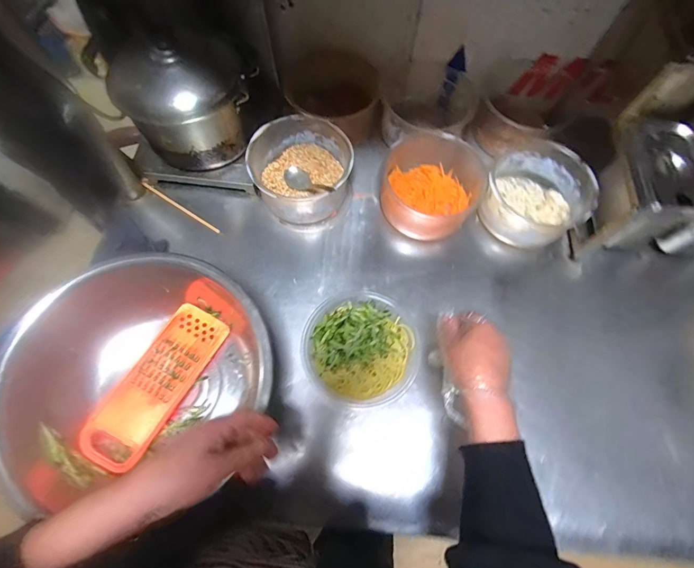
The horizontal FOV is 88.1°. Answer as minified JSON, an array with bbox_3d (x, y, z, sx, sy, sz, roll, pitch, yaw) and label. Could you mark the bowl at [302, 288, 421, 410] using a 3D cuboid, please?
[{"bbox_3d":[0.022,0.096,0.536,0.162,0.097,0.160,0,69,-1],"label":"bowl"}]

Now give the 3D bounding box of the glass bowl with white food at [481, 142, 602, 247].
[{"bbox_3d":[0.334,-0.158,0.635,0.159,0.080,0.165,0,69,-1],"label":"glass bowl with white food"}]

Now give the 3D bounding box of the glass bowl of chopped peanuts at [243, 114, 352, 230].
[{"bbox_3d":[-0.078,-0.196,0.642,0.168,0.092,0.180,-24,71,-10],"label":"glass bowl of chopped peanuts"}]

